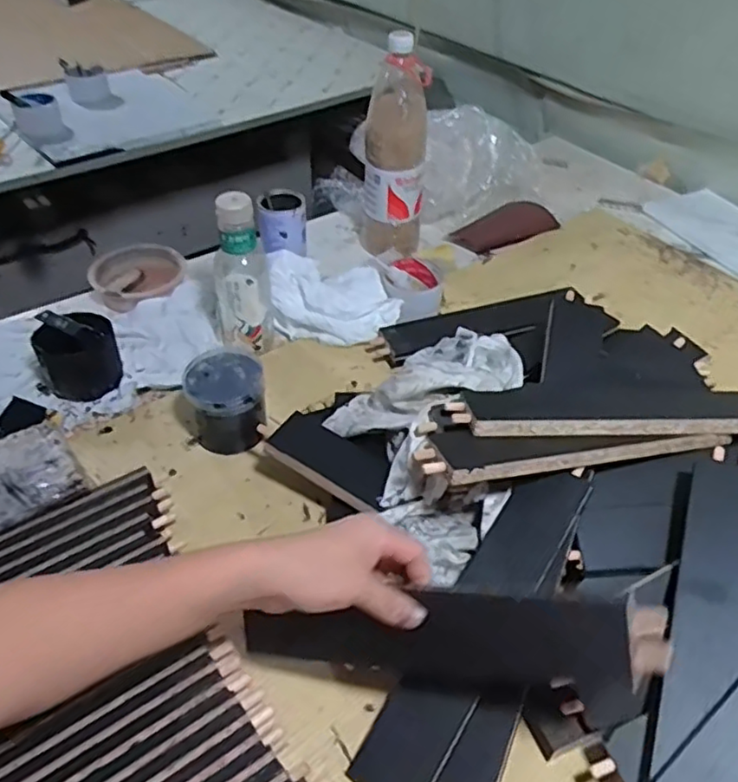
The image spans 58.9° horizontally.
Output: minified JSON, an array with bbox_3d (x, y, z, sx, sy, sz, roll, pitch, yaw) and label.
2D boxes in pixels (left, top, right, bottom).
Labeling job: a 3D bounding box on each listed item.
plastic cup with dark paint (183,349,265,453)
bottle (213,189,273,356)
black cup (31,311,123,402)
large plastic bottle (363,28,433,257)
[{"bbox_3d":[-0.148,0.012,0.686,0.078,0.076,0.079,-3,44,-6],"label":"plastic cup with dark paint"},{"bbox_3d":[-0.152,-0.139,0.772,0.064,0.184,0.075,-6,45,-10],"label":"bottle"},{"bbox_3d":[-0.328,-0.040,0.738,0.083,0.074,0.081,-18,48,-20],"label":"black cup"},{"bbox_3d":[0.036,-0.343,0.940,0.093,0.273,0.094,4,44,1],"label":"large plastic bottle"}]

